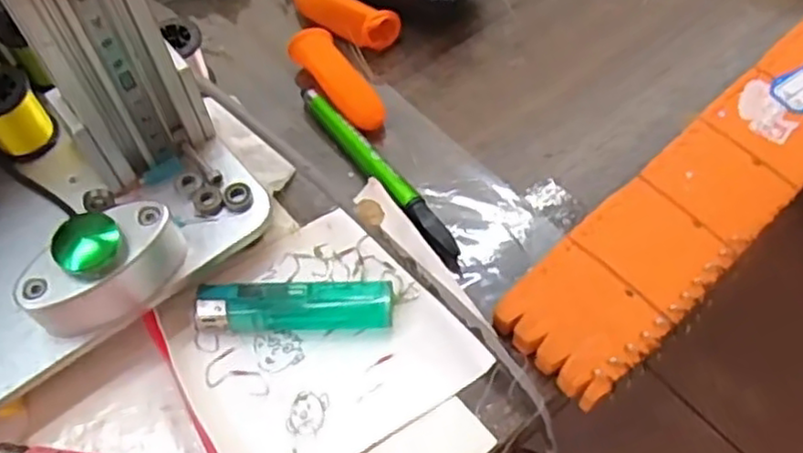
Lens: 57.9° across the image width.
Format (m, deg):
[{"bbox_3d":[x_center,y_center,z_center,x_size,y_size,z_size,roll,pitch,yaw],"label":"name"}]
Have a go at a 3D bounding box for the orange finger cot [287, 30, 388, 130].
[{"bbox_3d":[-0.030,-0.069,0.345,0.020,0.020,0.059,-31,64,-16],"label":"orange finger cot"}]

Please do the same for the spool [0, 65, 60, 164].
[{"bbox_3d":[-0.164,-0.047,0.304,0.024,0.031,0.026,0,60,1],"label":"spool"}]

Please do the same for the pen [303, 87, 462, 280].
[{"bbox_3d":[-0.010,-0.023,0.322,0.011,0.012,0.117,-33,65,-17],"label":"pen"}]

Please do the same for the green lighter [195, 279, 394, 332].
[{"bbox_3d":[-0.042,0.031,0.289,0.076,0.011,0.020,-1,60,0],"label":"green lighter"}]

